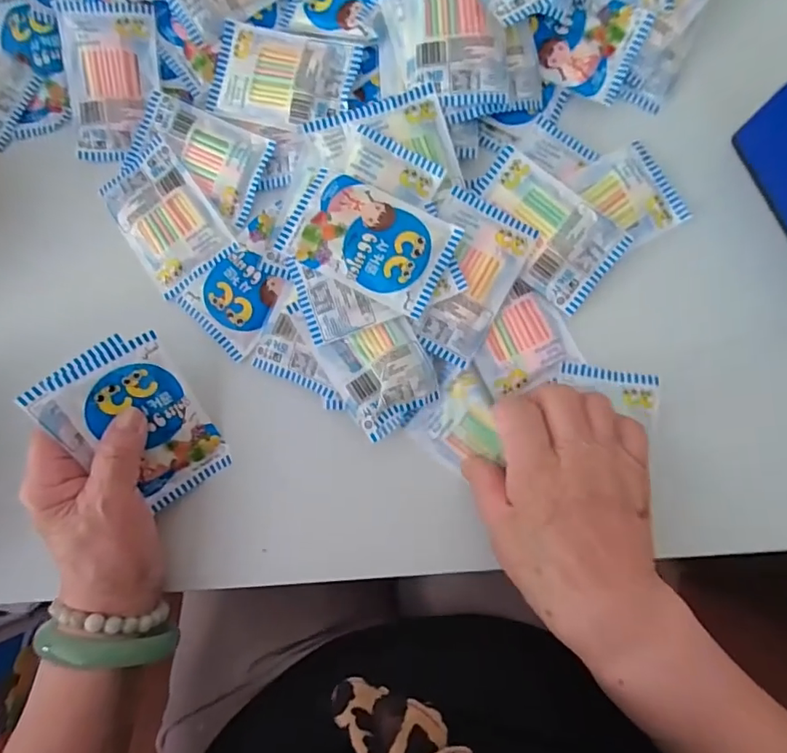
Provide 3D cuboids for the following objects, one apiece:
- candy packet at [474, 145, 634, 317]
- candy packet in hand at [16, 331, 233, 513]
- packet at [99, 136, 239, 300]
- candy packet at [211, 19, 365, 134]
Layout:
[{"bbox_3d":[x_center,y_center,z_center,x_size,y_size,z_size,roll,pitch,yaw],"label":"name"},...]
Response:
[{"bbox_3d":[0.097,-0.096,0.339,0.101,0.007,0.062,40,87,7],"label":"candy packet"},{"bbox_3d":[-0.155,0.032,0.319,0.072,0.010,0.105,-38,121,-20],"label":"candy packet in hand"},{"bbox_3d":[-0.162,-0.113,0.368,0.062,0.009,0.099,-35,82,-1],"label":"packet"},{"bbox_3d":[-0.078,-0.208,0.356,0.100,0.007,0.065,18,85,6],"label":"candy packet"}]

